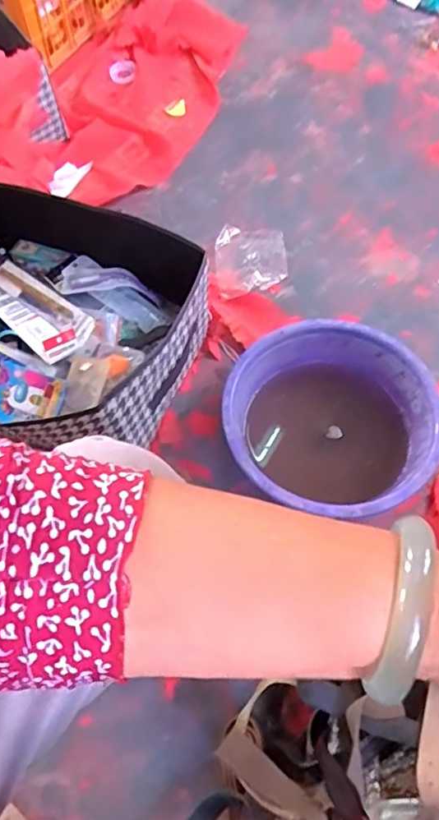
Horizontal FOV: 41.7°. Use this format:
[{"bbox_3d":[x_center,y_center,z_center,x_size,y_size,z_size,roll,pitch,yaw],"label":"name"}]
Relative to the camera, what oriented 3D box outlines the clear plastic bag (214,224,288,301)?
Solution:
[{"bbox_3d":[0.054,-0.260,1.017,0.128,0.033,0.183,0,61,1],"label":"clear plastic bag"}]

